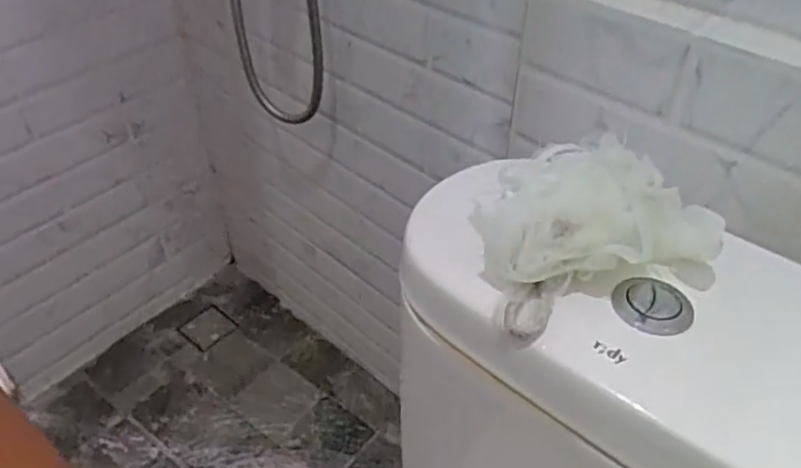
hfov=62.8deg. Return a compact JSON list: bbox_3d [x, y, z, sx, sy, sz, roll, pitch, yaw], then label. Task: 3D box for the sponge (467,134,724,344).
[{"bbox_3d":[0.123,-0.011,0.433,0.166,0.061,0.122,-16,42,-17],"label":"sponge"}]

